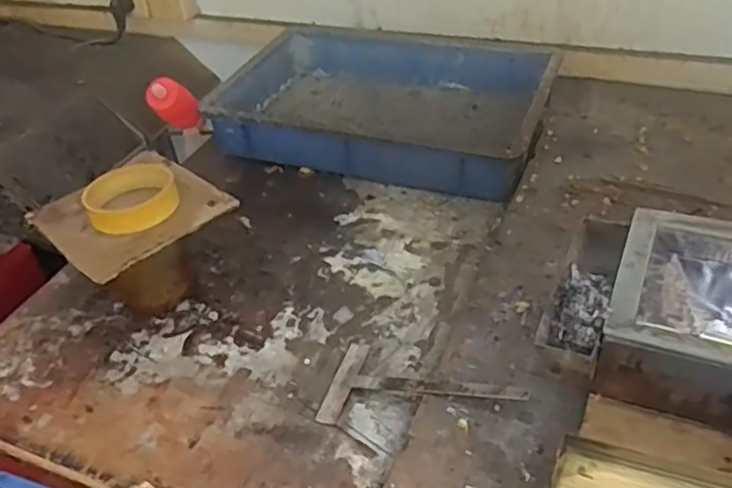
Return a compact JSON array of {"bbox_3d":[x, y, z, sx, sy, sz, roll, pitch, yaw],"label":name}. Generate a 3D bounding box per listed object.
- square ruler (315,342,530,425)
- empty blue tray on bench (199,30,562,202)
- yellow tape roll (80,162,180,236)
[{"bbox_3d":[0.049,0.126,0.577,0.174,0.012,0.091,-1,37,27],"label":"square ruler"},{"bbox_3d":[0.029,-0.196,0.940,0.429,0.085,0.296,10,41,19],"label":"empty blue tray on bench"},{"bbox_3d":[-0.232,-0.045,0.660,0.084,0.031,0.084,-4,39,3],"label":"yellow tape roll"}]

